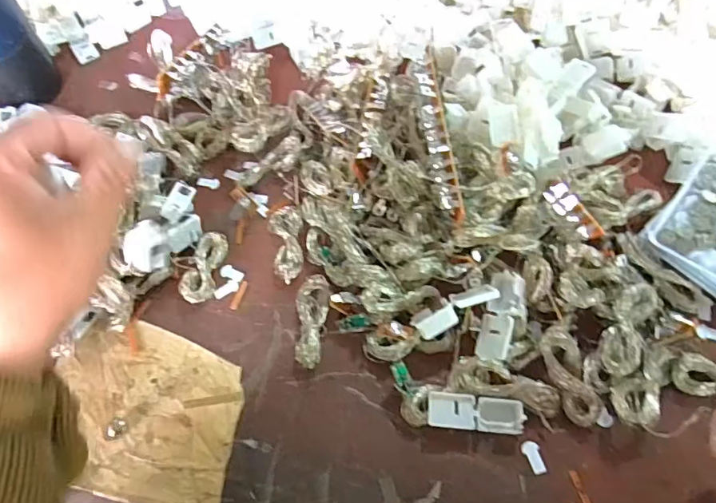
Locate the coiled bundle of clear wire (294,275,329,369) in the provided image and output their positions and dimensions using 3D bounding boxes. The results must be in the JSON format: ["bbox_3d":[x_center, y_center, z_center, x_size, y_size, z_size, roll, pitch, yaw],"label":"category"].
[{"bbox_3d":[-0.030,0.046,0.338,0.022,0.013,0.061,-3,64,2],"label":"coiled bundle of clear wire"}]

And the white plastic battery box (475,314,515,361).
[{"bbox_3d":[0.085,0.053,0.316,0.020,0.006,0.030,-1,58,39],"label":"white plastic battery box"}]

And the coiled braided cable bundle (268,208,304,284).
[{"bbox_3d":[-0.050,-0.007,0.369,0.025,0.013,0.058,-13,64,-3],"label":"coiled braided cable bundle"}]

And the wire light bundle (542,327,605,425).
[{"bbox_3d":[0.127,0.074,0.304,0.019,0.012,0.058,-18,82,-6],"label":"wire light bundle"}]

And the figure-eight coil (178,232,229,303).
[{"bbox_3d":[-0.109,0.011,0.363,0.024,0.005,0.051,16,70,-12],"label":"figure-eight coil"}]

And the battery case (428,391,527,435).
[{"bbox_3d":[0.070,0.097,0.306,0.056,0.011,0.020,3,64,5],"label":"battery case"}]

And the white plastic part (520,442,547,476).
[{"bbox_3d":[0.103,0.120,0.298,0.010,0.004,0.019,-17,64,-5],"label":"white plastic part"}]

